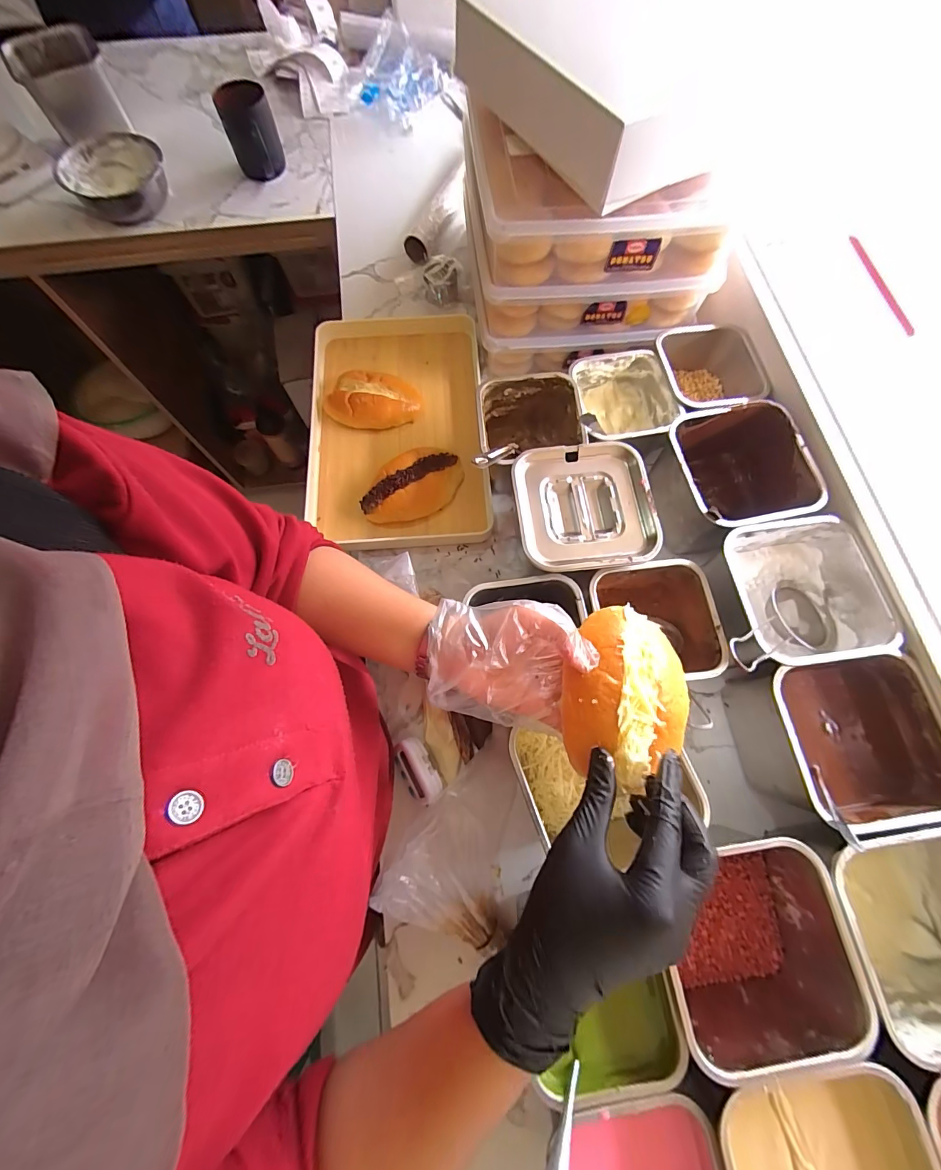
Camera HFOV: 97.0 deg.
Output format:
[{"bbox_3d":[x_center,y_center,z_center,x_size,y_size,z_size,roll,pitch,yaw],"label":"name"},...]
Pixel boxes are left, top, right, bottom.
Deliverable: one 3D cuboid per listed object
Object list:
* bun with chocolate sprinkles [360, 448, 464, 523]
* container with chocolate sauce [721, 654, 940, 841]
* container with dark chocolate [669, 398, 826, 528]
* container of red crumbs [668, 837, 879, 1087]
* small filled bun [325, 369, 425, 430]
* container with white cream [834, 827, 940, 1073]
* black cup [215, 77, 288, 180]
[{"bbox_3d":[-0.075,-0.125,0.531,0.134,0.045,0.085,-39,78,-12],"label":"bun with chocolate sprinkles"},{"bbox_3d":[0.344,0.145,0.401,0.133,0.098,0.135,-8,74,-4],"label":"container with chocolate sauce"},{"bbox_3d":[0.296,-0.123,0.482,0.148,0.091,0.144,-10,74,-5],"label":"container with dark chocolate"},{"bbox_3d":[0.222,0.283,0.345,0.139,0.094,0.143,-5,74,-4],"label":"container of red crumbs"},{"bbox_3d":[-0.135,-0.255,0.576,0.133,0.037,0.080,-1,73,-2],"label":"small filled bun"},{"bbox_3d":[0.358,0.280,0.353,0.138,0.094,0.139,-9,74,-5],"label":"container with white cream"},{"bbox_3d":[-0.364,-0.750,0.705,0.081,0.115,0.086,1,73,-2],"label":"black cup"}]

